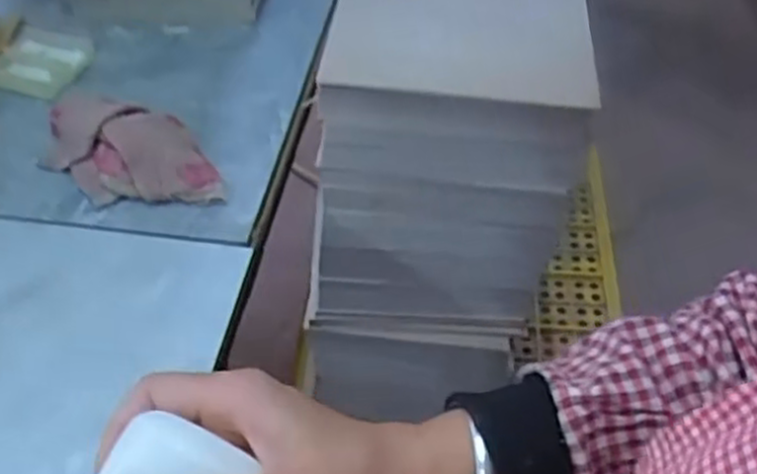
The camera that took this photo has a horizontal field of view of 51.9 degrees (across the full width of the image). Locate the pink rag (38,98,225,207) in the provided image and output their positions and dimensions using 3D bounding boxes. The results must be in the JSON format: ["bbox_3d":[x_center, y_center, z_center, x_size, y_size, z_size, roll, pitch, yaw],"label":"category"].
[{"bbox_3d":[-0.180,-0.060,0.568,0.141,0.041,0.068,10,47,7],"label":"pink rag"}]

